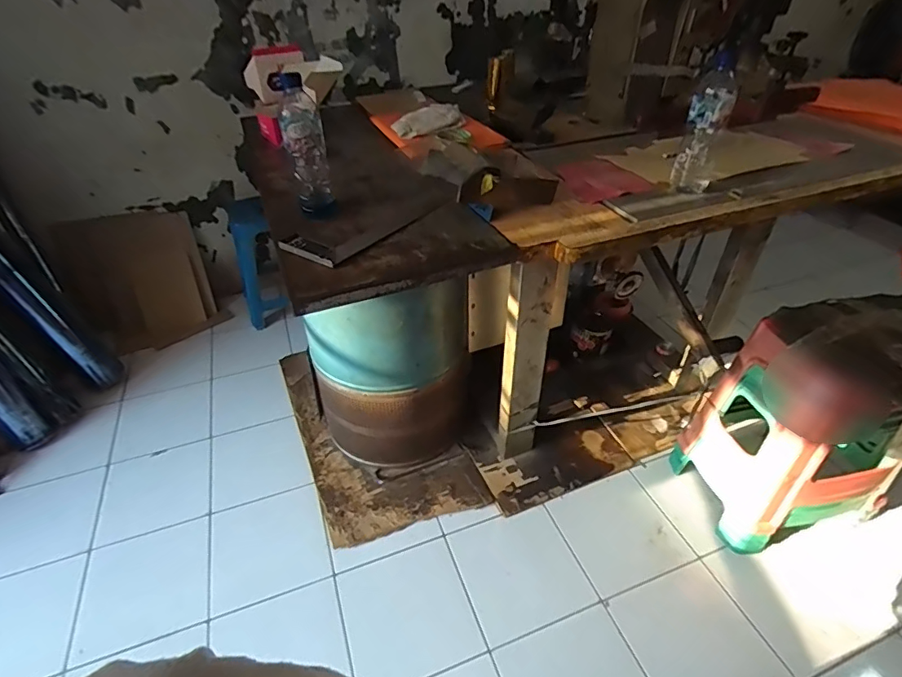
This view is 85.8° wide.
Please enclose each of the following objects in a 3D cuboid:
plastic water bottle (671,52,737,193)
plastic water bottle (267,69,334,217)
[{"bbox_3d":[0.438,-0.360,0.837,0.065,0.210,0.072,16,42,21],"label":"plastic water bottle"},{"bbox_3d":[-0.236,-0.306,0.800,0.058,0.226,0.061,-6,39,-6],"label":"plastic water bottle"}]

